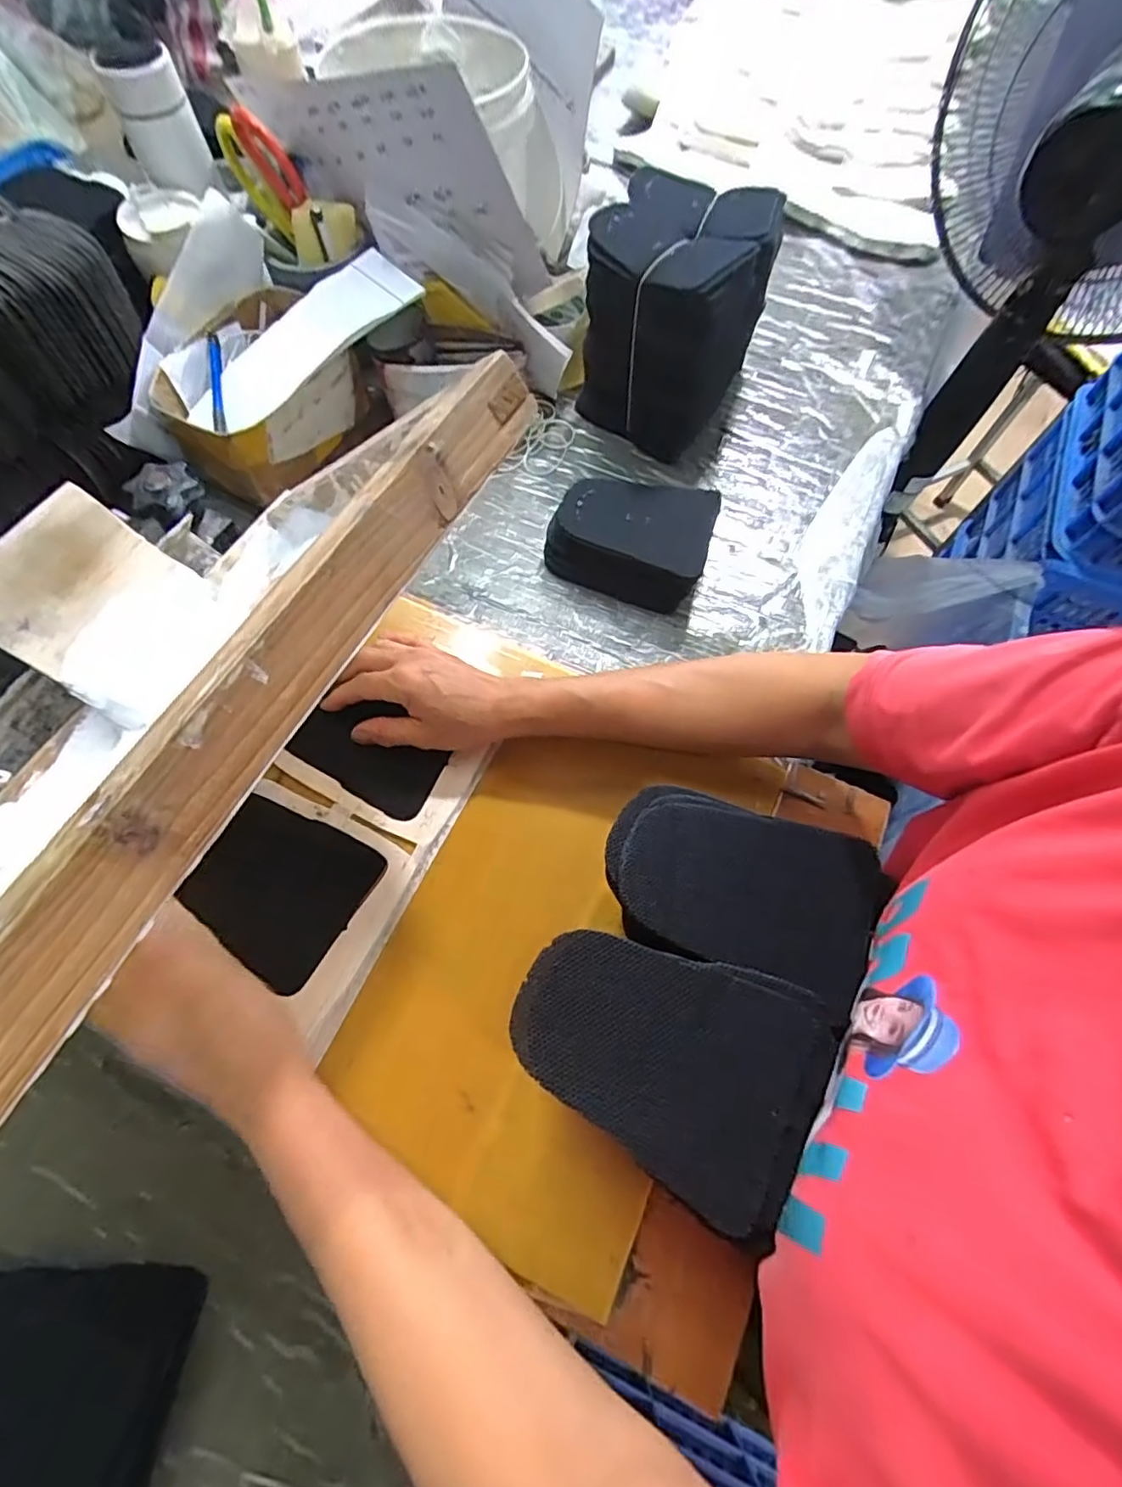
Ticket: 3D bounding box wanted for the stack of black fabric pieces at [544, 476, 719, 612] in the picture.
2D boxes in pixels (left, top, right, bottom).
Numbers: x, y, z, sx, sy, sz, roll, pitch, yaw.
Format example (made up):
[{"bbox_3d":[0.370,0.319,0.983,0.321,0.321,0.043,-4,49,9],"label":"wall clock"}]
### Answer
[{"bbox_3d":[0.063,-0.192,0.540,0.144,0.055,0.097,19,68,6],"label":"stack of black fabric pieces"}]

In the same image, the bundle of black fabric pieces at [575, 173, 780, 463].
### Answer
[{"bbox_3d":[0.115,-0.433,0.590,0.141,0.163,0.199,26,68,9],"label":"bundle of black fabric pieces"}]

